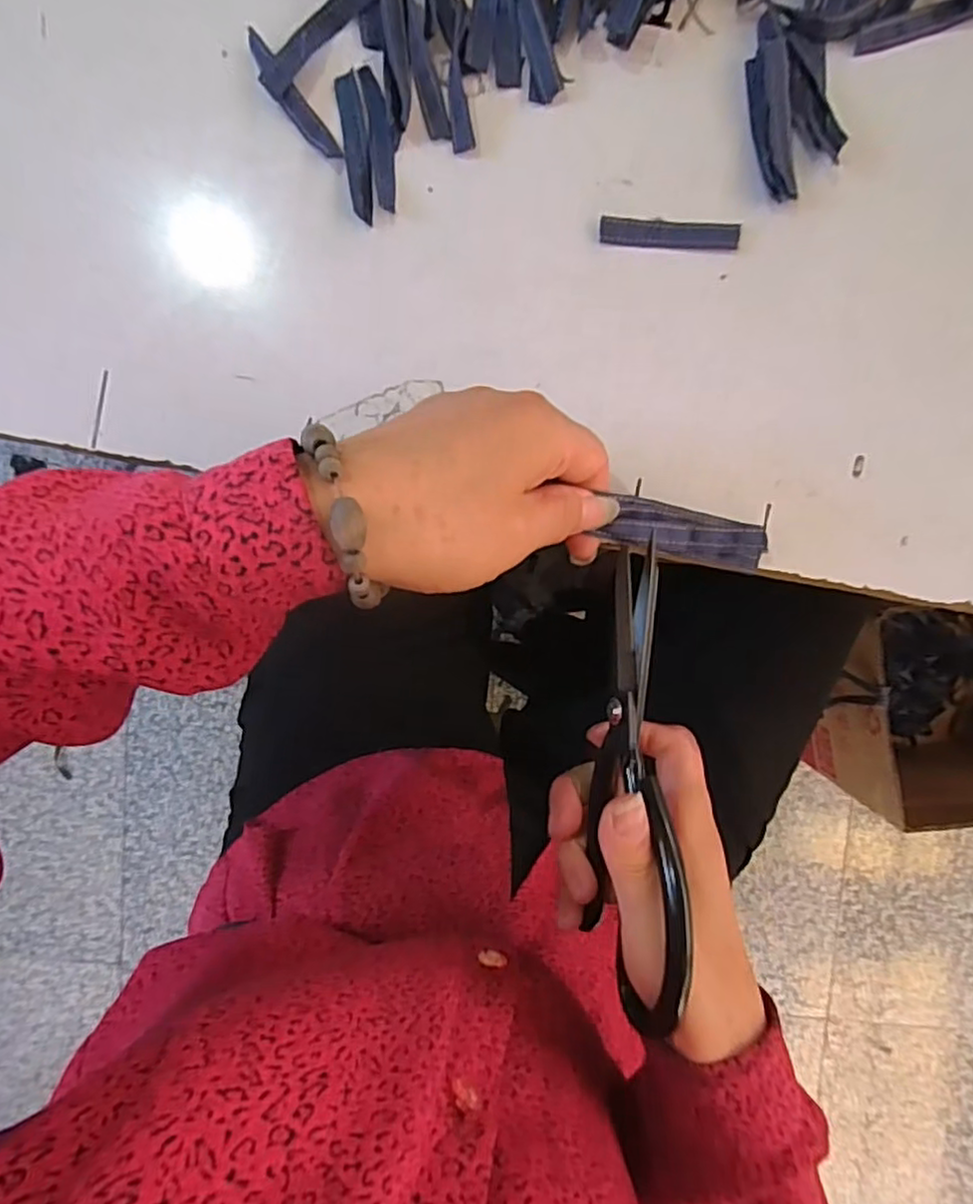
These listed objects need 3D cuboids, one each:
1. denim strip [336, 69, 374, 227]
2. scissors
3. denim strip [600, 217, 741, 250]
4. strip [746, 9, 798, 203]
[{"bbox_3d":[-0.054,-0.188,0.274,0.010,0.004,0.058,-7,94,1],"label":"denim strip"},{"bbox_3d":[0.059,0.071,0.276,0.021,0.072,0.183,1,79,1],"label":"scissors"},{"bbox_3d":[0.076,-0.154,0.275,0.057,0.004,0.011,3,94,0],"label":"denim strip"},{"bbox_3d":[0.116,-0.199,0.268,0.015,0.007,0.069,-6,94,1],"label":"strip"}]

